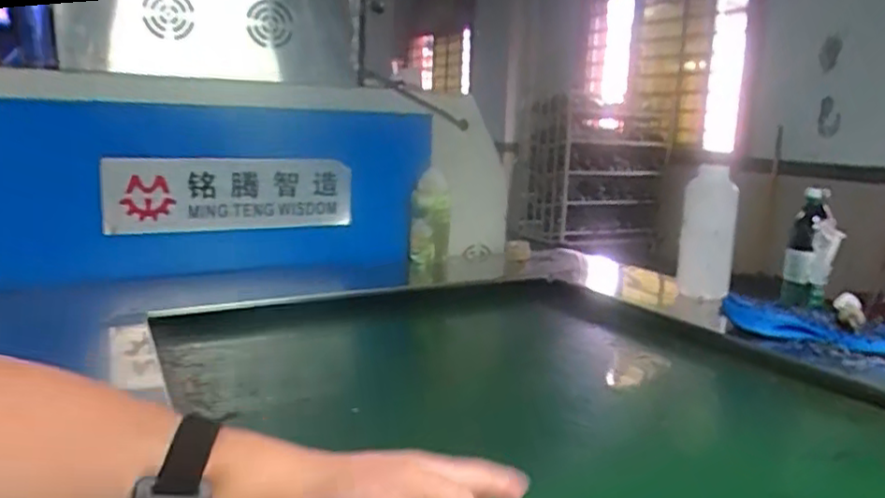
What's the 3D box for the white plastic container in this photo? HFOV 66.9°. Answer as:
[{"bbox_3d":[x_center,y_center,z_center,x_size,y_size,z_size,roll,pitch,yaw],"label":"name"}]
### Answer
[{"bbox_3d":[0.495,-0.027,1.251,0.095,0.244,0.080,6,12,22],"label":"white plastic container"}]

